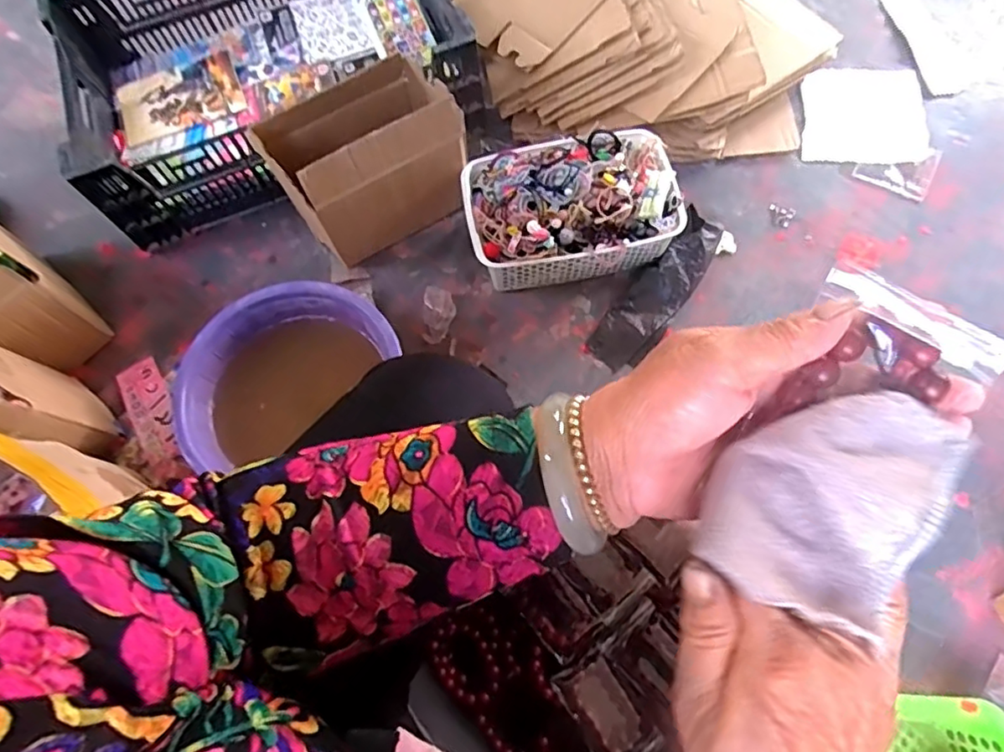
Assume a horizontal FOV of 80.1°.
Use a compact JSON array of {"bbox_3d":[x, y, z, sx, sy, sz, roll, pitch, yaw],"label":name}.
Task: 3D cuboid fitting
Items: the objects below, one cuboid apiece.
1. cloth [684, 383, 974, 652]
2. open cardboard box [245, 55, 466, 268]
[{"bbox_3d":[0.125,0.045,0.228,0.074,0.021,0.095,30,73,13],"label":"cloth"},{"bbox_3d":[-0.189,-0.299,0.853,0.260,0.215,0.141,-25,70,-8],"label":"open cardboard box"}]

